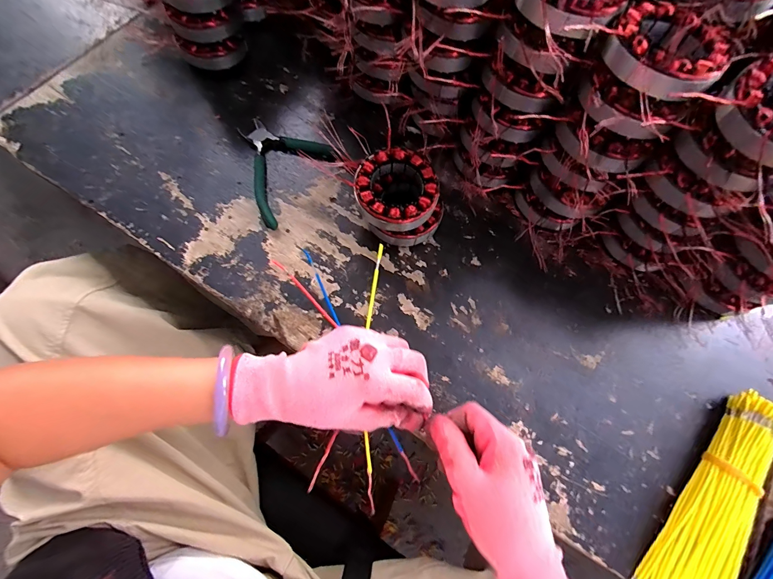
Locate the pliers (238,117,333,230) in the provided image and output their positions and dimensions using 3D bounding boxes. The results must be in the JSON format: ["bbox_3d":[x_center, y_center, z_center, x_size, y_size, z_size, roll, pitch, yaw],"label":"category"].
[{"bbox_3d":[-0.144,-0.148,0.401,0.105,0.016,0.130,27,73,5],"label":"pliers"}]

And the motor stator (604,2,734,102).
[{"bbox_3d":[0.216,-0.185,0.258,0.082,0.022,0.085,36,74,8],"label":"motor stator"}]

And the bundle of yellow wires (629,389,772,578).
[{"bbox_3d":[0.309,0.208,0.308,0.072,0.031,0.240,42,75,9],"label":"bundle of yellow wires"}]

